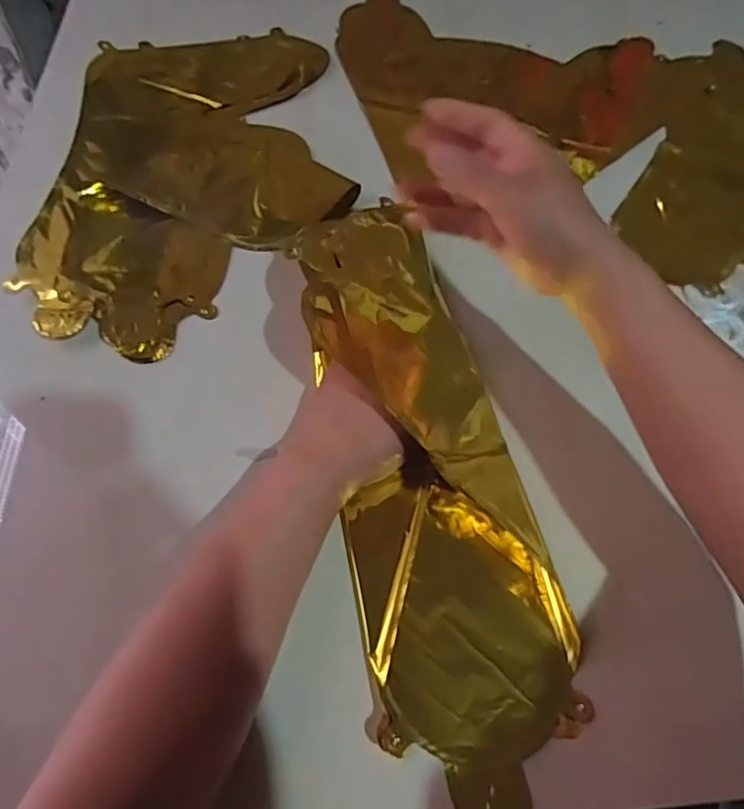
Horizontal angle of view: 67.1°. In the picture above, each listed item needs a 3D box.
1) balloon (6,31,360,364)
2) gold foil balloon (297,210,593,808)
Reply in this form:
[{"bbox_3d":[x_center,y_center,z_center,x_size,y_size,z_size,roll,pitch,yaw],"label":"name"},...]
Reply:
[{"bbox_3d":[-0.172,-0.240,0.545,0.275,0.018,0.436,-6,59,-8],"label":"balloon"},{"bbox_3d":[0.037,0.030,0.379,0.124,0.052,0.414,-8,69,-9],"label":"gold foil balloon"}]

